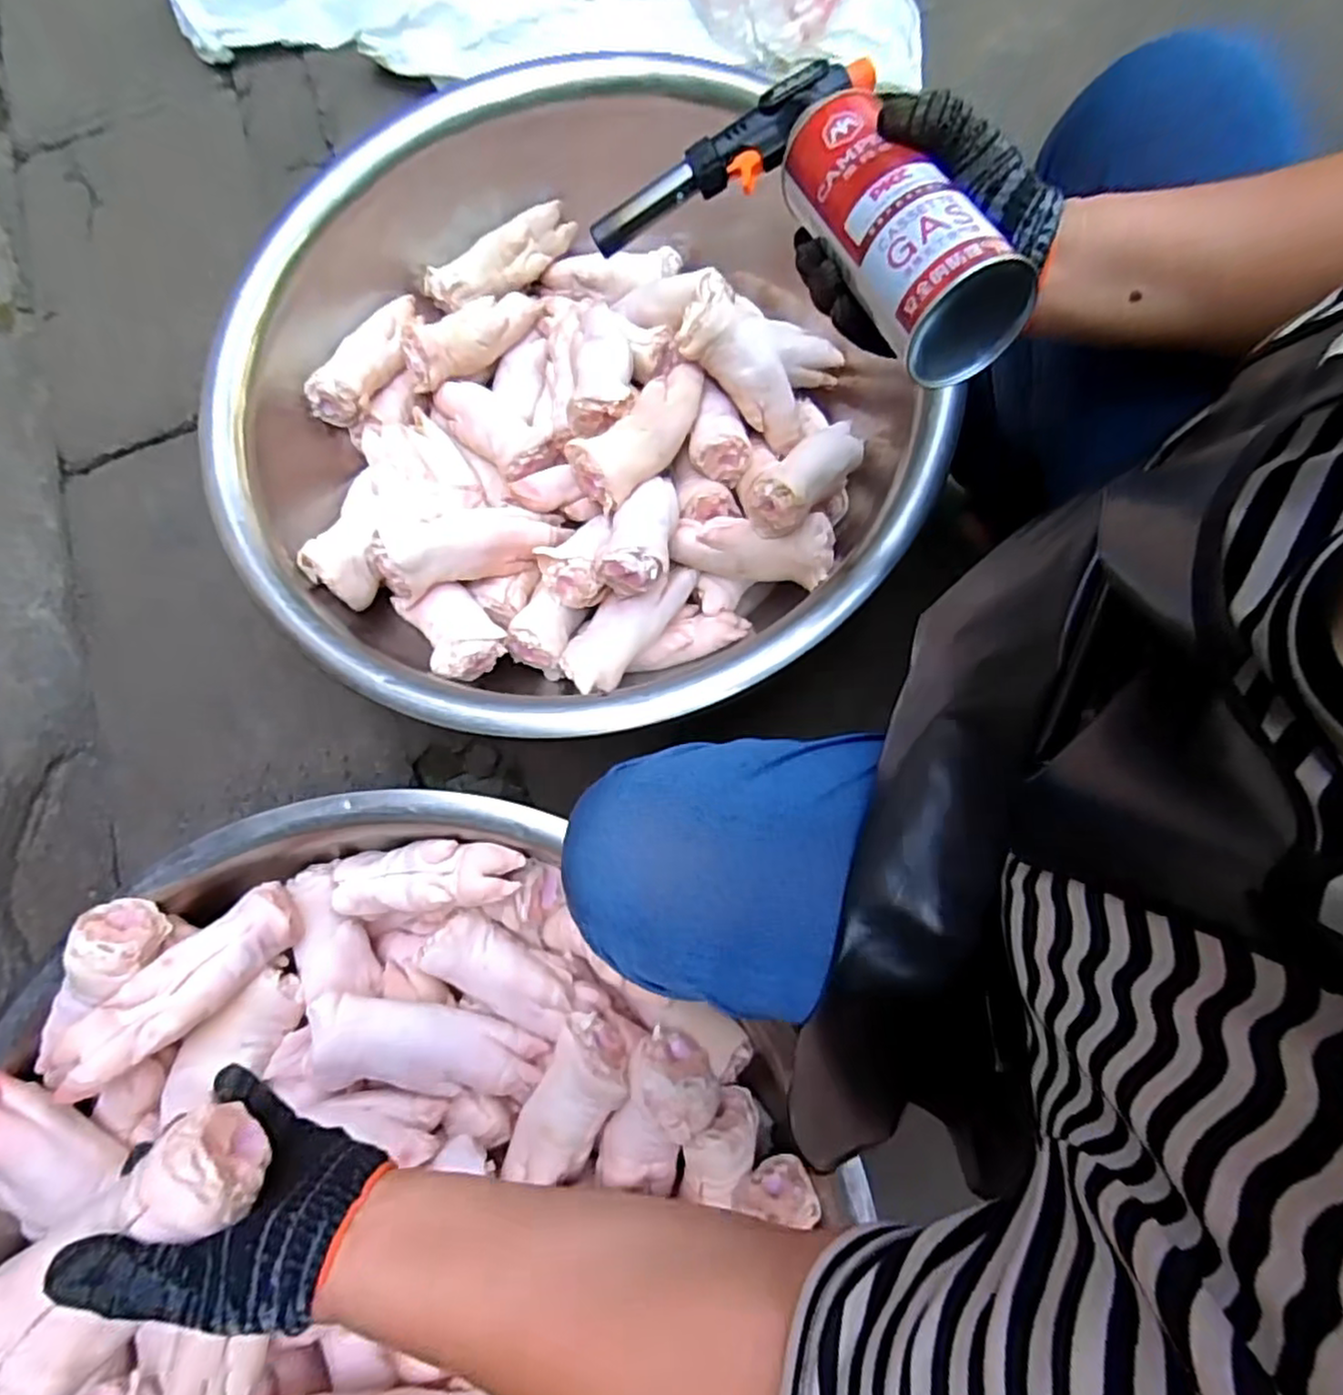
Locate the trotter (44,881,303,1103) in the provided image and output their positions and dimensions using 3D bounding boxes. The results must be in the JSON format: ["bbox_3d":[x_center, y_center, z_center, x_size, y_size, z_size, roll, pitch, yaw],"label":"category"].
[{"bbox_3d":[-0.367,0.219,0.524,0.055,0.047,0.178,43,75,12],"label":"trotter"}]

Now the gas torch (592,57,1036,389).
[{"bbox_3d":[0.078,-0.263,0.385,0.139,0.075,0.250,-30,61,-11],"label":"gas torch"}]

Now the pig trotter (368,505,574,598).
[{"bbox_3d":[-0.190,-0.152,0.672,0.180,0.051,0.067,-17,72,-22],"label":"pig trotter"}]

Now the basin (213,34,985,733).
[{"bbox_3d":[-0.102,-0.299,0.717,0.661,0.201,0.683,0,71,-1],"label":"basin"}]

